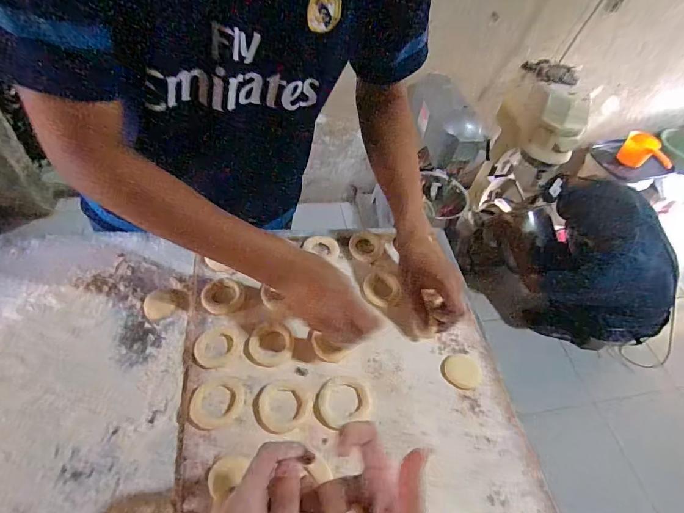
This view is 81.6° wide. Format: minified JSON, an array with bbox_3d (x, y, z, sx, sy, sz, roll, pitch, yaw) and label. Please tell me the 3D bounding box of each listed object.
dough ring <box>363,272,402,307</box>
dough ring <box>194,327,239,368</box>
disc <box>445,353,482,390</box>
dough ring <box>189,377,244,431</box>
[{"bbox_3d":[0.064,0.051,0.644,0.054,0.016,0.060,4,52,-3],"label":"dough ring"},{"bbox_3d":[-0.174,0.125,0.550,0.059,0.011,0.052,-31,61,-26],"label":"dough ring"},{"bbox_3d":[0.175,0.160,0.562,0.052,0.008,0.050,3,52,-4],"label":"disc"},{"bbox_3d":[-0.158,0.184,0.502,0.066,0.013,0.058,-33,62,-27],"label":"dough ring"}]

